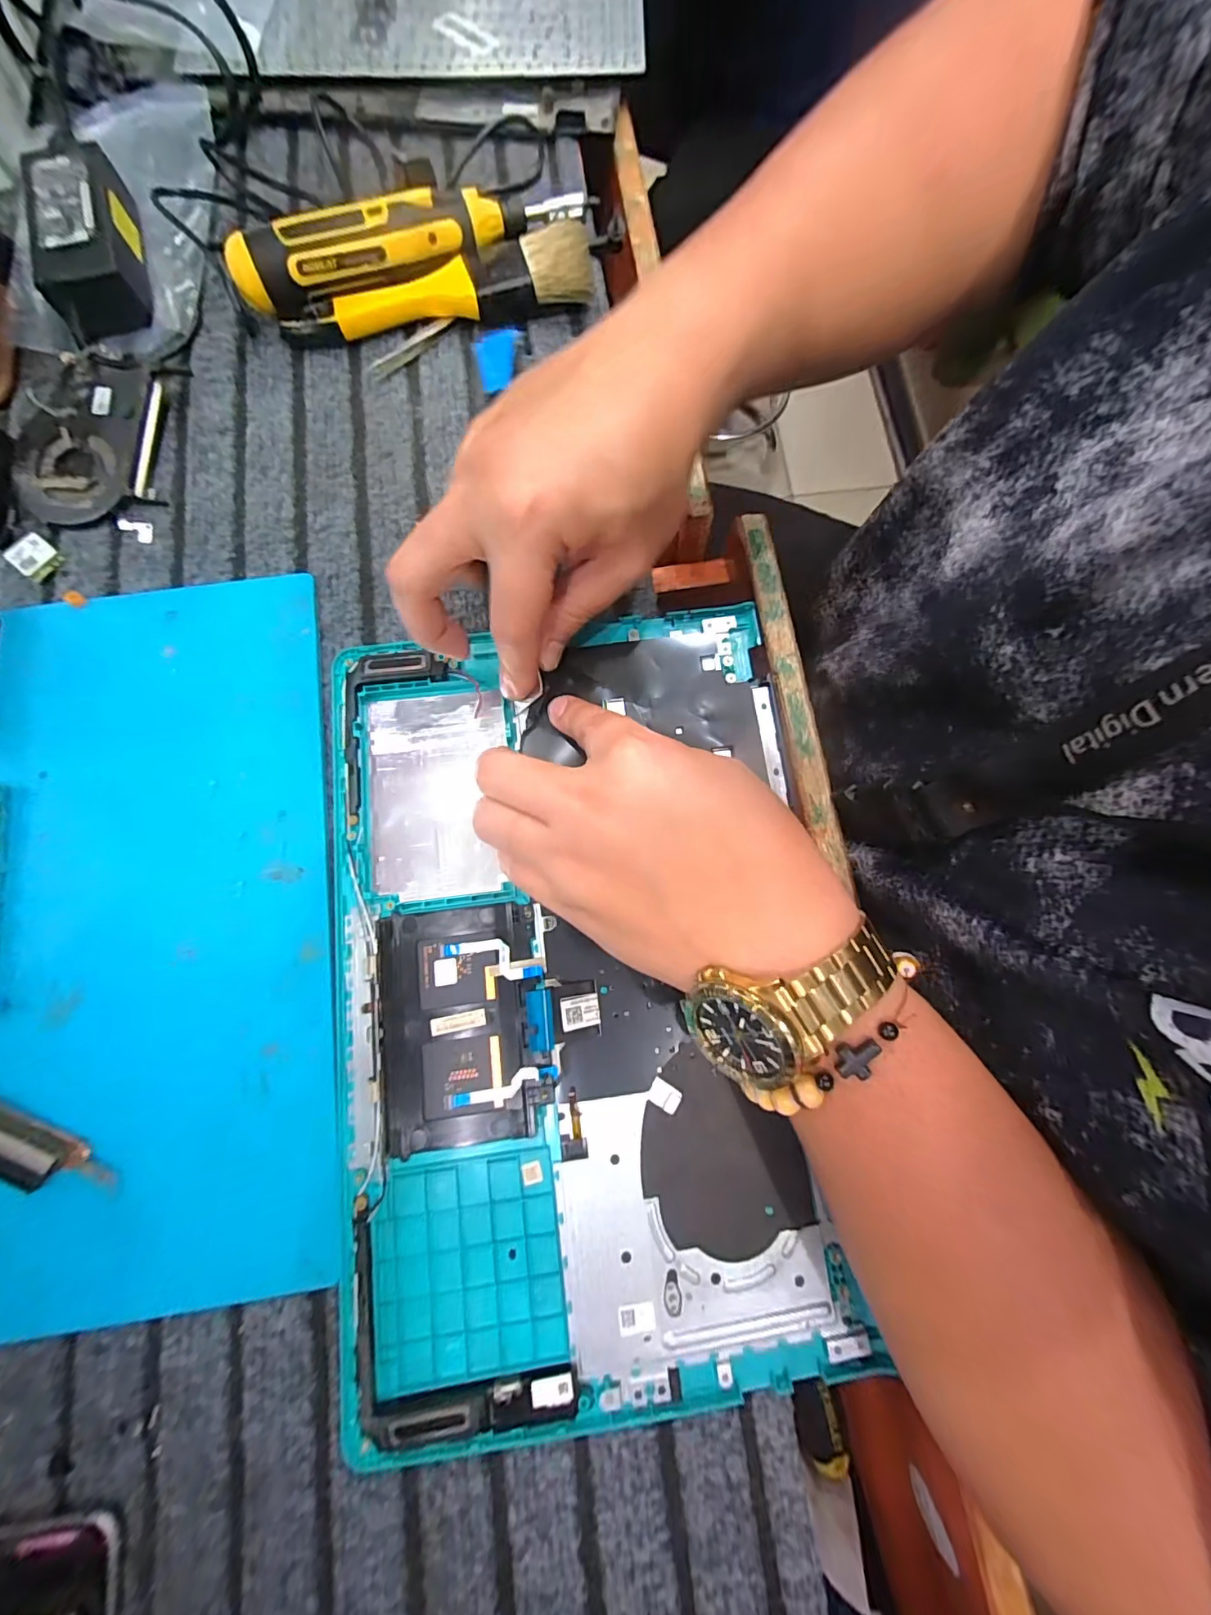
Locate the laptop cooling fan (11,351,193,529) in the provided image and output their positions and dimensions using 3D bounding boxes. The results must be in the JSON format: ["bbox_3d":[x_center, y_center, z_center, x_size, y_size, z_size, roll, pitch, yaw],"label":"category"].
[{"bbox_3d":[-0.295,-0.214,0.301,0.077,0.013,0.107,3,79,1],"label":"laptop cooling fan"}]

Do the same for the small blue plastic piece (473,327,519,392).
[{"bbox_3d":[-0.050,-0.210,0.247,0.020,0.015,0.024,-11,78,-3],"label":"small blue plastic piece"}]

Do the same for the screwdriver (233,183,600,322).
[{"bbox_3d":[-0.112,-0.343,0.313,0.217,0.032,0.028,-19,80,-4],"label":"screwdriver"}]

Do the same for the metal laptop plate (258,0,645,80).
[{"bbox_3d":[-0.103,-0.562,0.369,0.255,0.009,0.125,-1,78,-1],"label":"metal laptop plate"}]

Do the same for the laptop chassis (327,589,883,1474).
[{"bbox_3d":[-0.015,0.074,0.249,0.224,0.019,0.355,-5,79,-1],"label":"laptop chassis"}]

